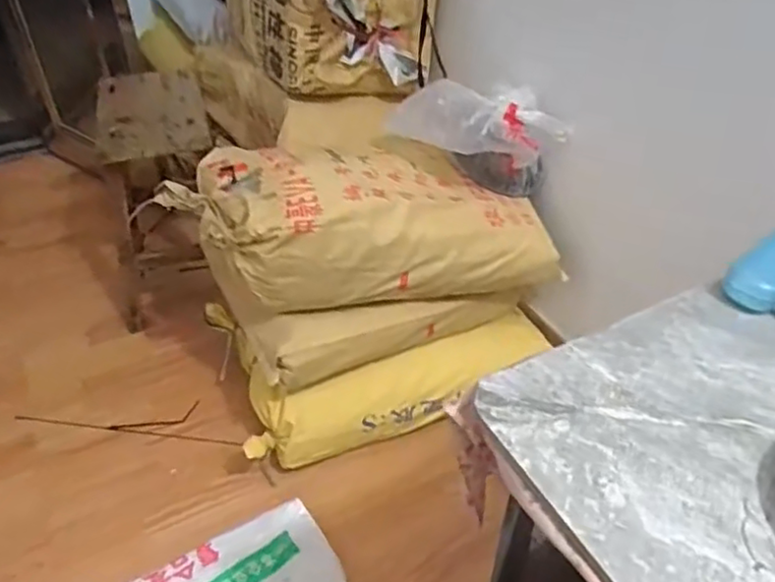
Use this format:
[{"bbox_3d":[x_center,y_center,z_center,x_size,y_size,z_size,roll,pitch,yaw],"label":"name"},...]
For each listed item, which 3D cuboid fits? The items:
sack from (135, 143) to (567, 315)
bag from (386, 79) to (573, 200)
[{"bbox_3d":[-0.033,-0.131,1.286,0.710,0.230,0.278,3,38,-17],"label":"sack"},{"bbox_3d":[0.167,-0.266,1.217,0.318,0.209,0.135,4,40,6],"label":"bag"}]

